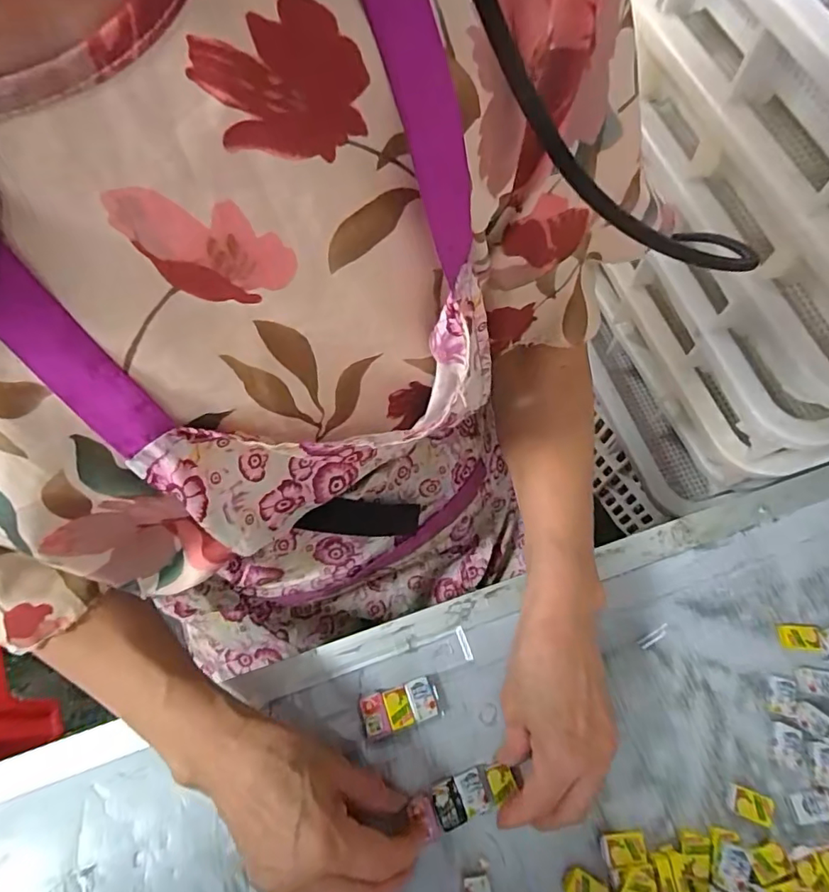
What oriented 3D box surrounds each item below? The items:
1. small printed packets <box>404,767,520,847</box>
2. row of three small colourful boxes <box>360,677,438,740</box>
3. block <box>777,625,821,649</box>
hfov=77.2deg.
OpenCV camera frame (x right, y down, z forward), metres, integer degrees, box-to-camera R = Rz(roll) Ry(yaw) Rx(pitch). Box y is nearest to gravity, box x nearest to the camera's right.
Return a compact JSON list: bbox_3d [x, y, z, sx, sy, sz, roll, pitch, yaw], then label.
[{"bbox_3d":[0.032,0.234,0.344,0.070,0.005,0.027,-16,66,-11],"label":"small printed packets"},{"bbox_3d":[-0.011,0.184,0.366,0.050,0.008,0.027,-16,66,-8],"label":"row of three small colourful boxes"},{"bbox_3d":[0.289,0.143,0.388,0.028,0.009,0.017,1,65,-1],"label":"block"}]

